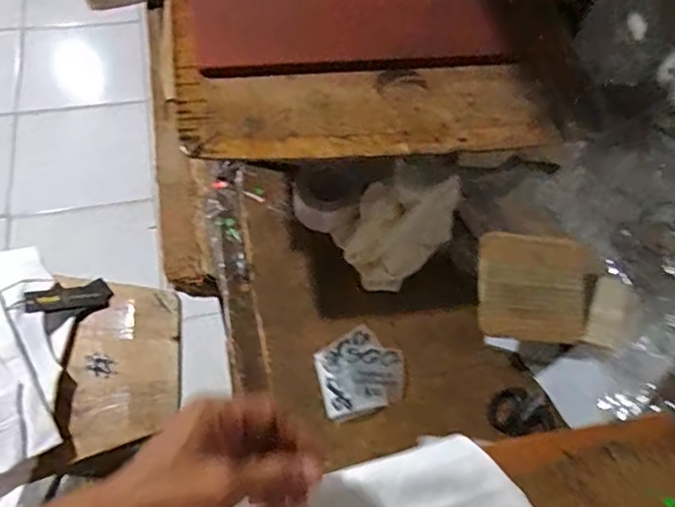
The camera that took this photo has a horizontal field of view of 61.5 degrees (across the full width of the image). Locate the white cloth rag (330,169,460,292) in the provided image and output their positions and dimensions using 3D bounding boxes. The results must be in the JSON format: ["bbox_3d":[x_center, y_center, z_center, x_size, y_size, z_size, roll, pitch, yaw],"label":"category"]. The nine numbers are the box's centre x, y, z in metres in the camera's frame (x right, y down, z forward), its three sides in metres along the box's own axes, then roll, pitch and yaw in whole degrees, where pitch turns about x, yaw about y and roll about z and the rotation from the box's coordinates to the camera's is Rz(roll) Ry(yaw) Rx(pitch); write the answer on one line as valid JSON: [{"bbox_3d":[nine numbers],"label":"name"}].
[{"bbox_3d":[0.068,-0.021,0.614,0.127,0.091,0.085,-5,61,-8],"label":"white cloth rag"}]

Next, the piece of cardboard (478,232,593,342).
[{"bbox_3d":[0.203,0.034,0.585,0.123,0.008,0.103,5,81,-12],"label":"piece of cardboard"}]

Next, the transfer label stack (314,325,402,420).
[{"bbox_3d":[0.023,0.117,0.573,0.085,0.013,0.086,-11,62,-12],"label":"transfer label stack"}]

